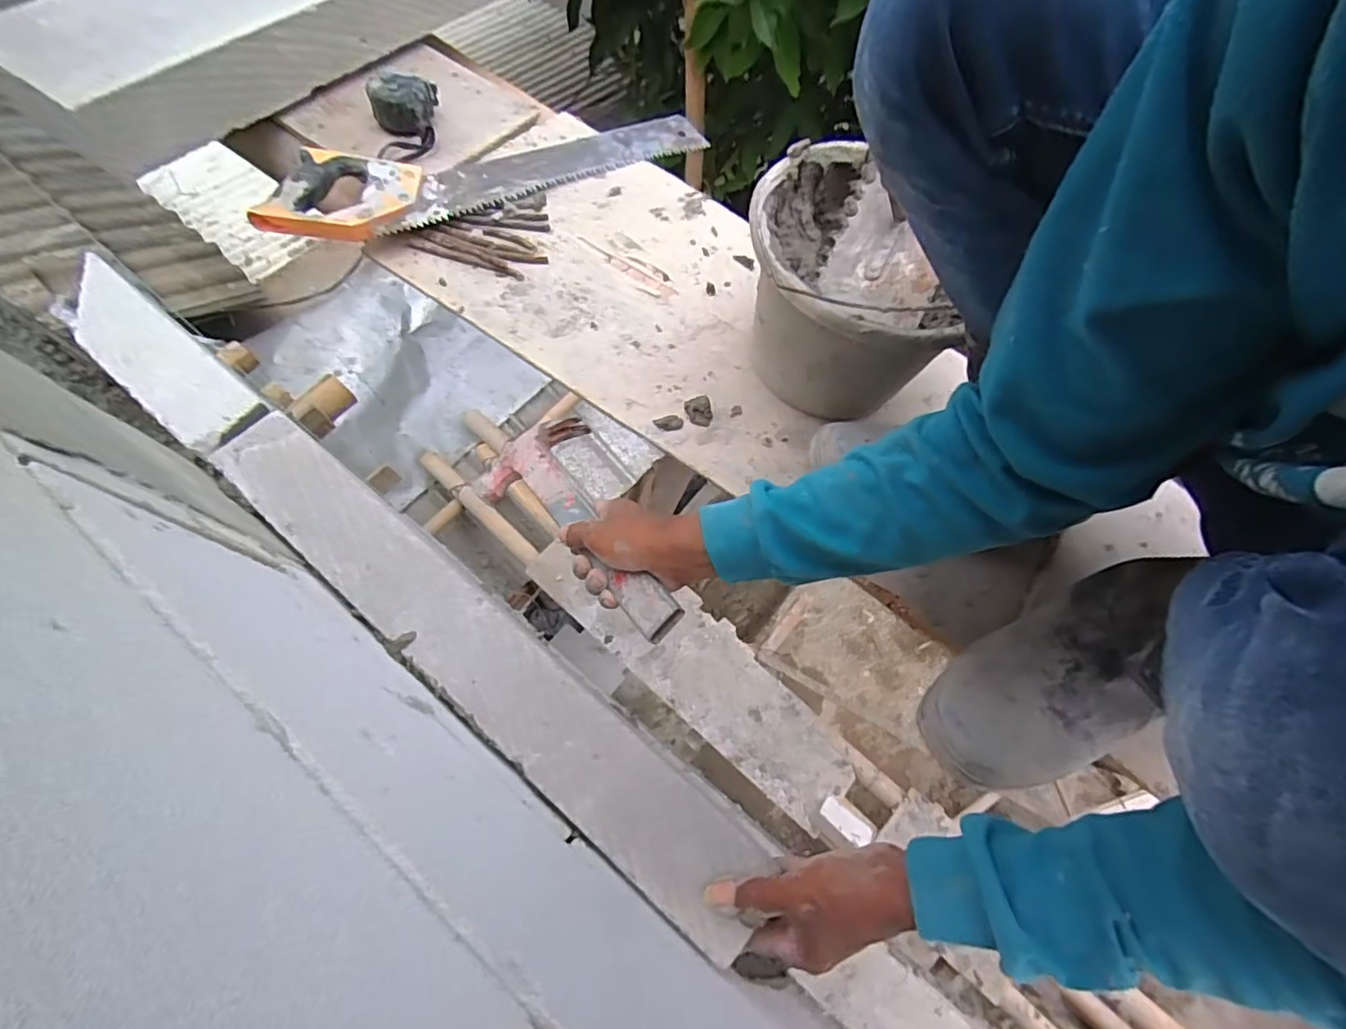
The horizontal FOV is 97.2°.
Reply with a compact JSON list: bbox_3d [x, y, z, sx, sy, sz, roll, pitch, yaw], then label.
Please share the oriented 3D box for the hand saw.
[{"bbox_3d":[-0.197,-0.405,0.688,0.520,0.026,0.109,-28,70,-24],"label":"hand saw"}]

